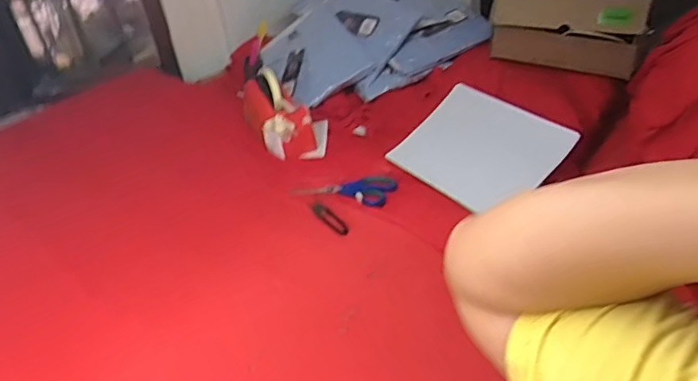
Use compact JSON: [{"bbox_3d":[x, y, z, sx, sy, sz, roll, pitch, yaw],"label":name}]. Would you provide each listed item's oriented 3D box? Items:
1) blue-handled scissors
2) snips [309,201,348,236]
[{"bbox_3d":[-0.008,-0.008,0.946,0.171,0.016,0.075,6,39,11],"label":"blue-handled scissors"},{"bbox_3d":[-0.031,0.044,0.890,0.023,0.009,0.092,-24,43,-25],"label":"snips"}]

